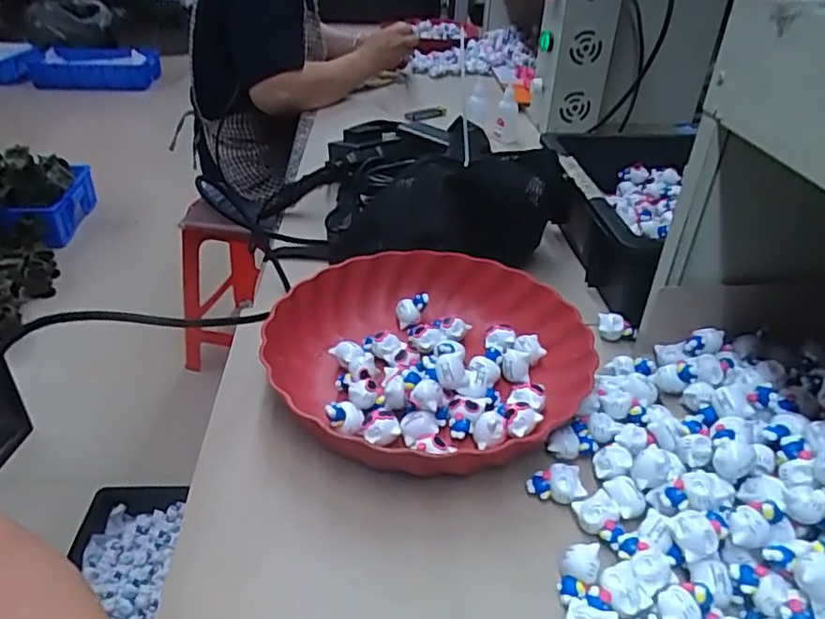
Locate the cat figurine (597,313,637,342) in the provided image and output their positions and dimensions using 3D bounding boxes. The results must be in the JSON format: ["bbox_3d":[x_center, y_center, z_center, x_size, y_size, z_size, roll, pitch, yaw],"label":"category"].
[{"bbox_3d":[0.178,0.016,0.539,0.032,0.020,0.015,11,35,12],"label":"cat figurine"}]

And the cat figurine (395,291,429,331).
[{"bbox_3d":[0.001,0.000,0.541,0.033,0.023,0.014,-30,2,3],"label":"cat figurine"}]

